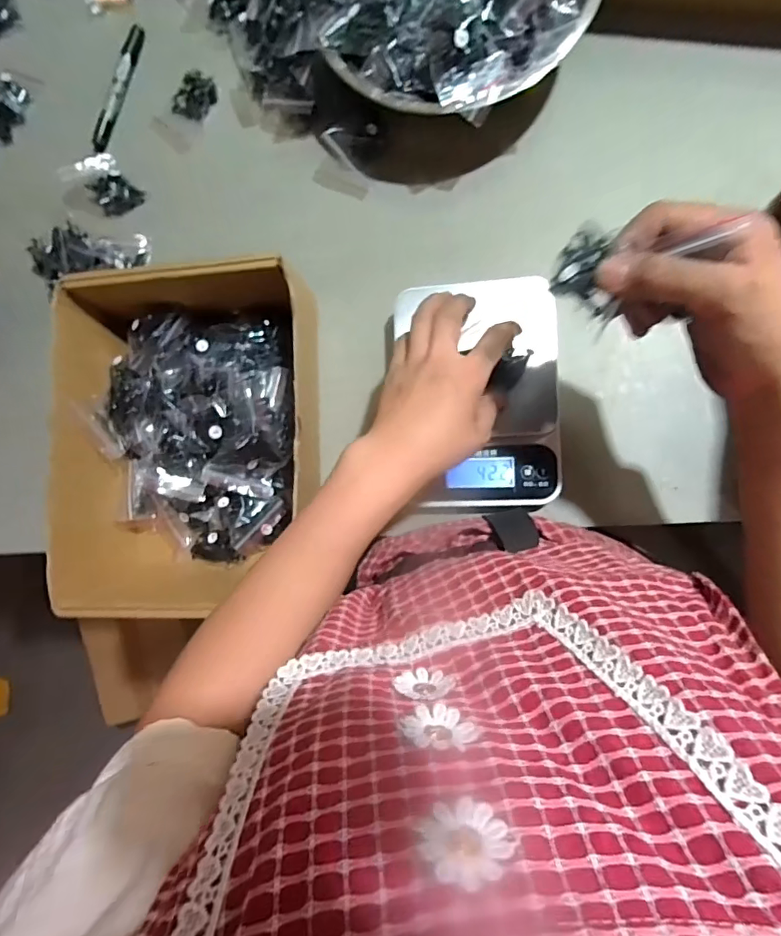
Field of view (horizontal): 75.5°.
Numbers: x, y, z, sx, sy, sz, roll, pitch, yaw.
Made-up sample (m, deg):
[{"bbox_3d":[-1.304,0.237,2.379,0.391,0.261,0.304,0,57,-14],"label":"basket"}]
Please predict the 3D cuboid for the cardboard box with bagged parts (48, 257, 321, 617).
[{"bbox_3d":[-0.172,-0.036,0.463,0.224,0.105,0.274,-5,86,9],"label":"cardboard box with bagged parts"}]

